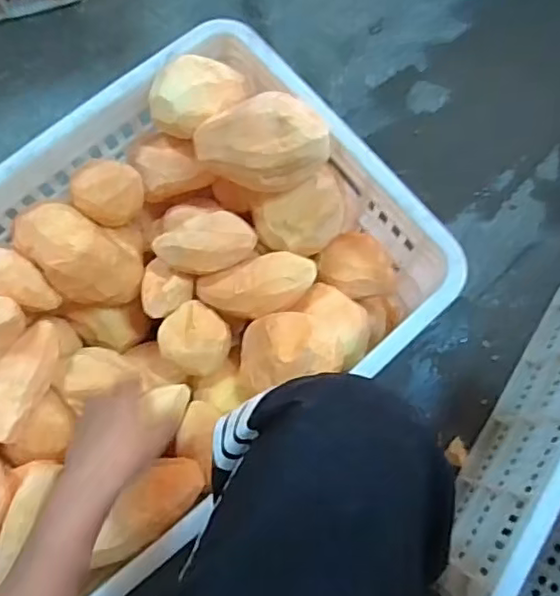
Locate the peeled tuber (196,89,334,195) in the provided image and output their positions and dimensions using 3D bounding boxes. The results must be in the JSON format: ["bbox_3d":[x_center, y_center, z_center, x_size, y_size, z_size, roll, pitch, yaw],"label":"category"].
[{"bbox_3d":[-0.015,-0.139,0.554,0.122,0.058,0.071,-11,77,-1],"label":"peeled tuber"}]

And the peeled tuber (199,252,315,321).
[{"bbox_3d":[-0.021,-0.010,0.608,0.118,0.042,0.058,-13,77,-2],"label":"peeled tuber"}]

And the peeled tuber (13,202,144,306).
[{"bbox_3d":[-0.200,-0.044,0.607,0.114,0.072,0.077,39,81,9],"label":"peeled tuber"}]

